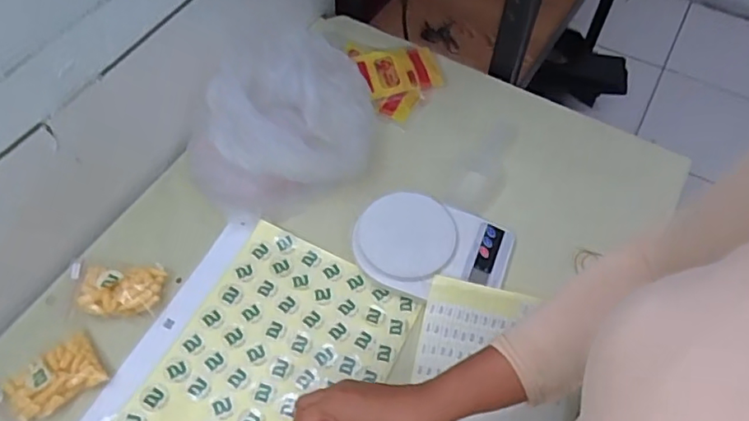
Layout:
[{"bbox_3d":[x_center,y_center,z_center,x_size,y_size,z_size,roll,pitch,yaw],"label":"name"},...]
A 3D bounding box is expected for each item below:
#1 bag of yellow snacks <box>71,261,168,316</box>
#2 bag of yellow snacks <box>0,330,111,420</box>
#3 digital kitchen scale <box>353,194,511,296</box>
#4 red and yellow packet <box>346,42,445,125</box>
[{"bbox_3d":[-0.294,0.089,0.657,0.105,0.034,0.066,-1,57,-2],"label":"bag of yellow snacks"},{"bbox_3d":[-0.336,0.176,0.598,0.100,0.027,0.064,-33,64,-20],"label":"bag of yellow snacks"},{"bbox_3d":[0.068,0.046,0.689,0.179,0.035,0.124,17,59,10],"label":"digital kitchen scale"},{"bbox_3d":[0.039,-0.201,0.856,0.121,0.015,0.163,-13,58,-9],"label":"red and yellow packet"}]

